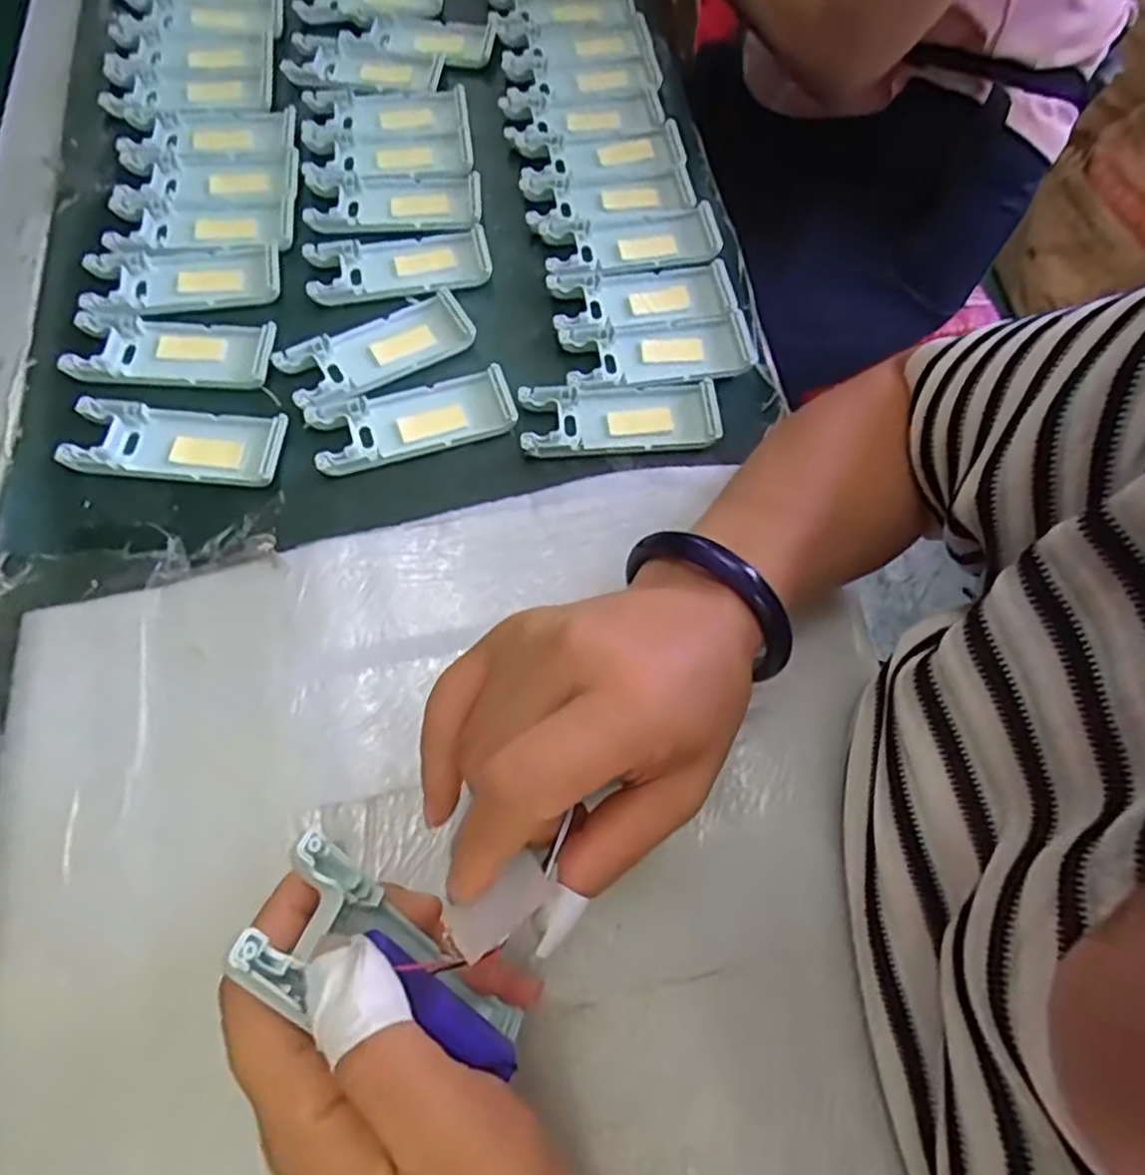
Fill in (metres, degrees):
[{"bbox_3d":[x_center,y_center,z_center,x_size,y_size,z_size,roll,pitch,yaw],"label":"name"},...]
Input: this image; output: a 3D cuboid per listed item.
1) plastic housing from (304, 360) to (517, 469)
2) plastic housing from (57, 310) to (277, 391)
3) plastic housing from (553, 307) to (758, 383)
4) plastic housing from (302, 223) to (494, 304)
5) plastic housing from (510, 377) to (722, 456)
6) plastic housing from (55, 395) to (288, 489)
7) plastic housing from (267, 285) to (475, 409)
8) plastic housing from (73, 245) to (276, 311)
[{"bbox_3d":[-0.084,-0.090,0.383,0.103,0.010,0.042,-16,68,-9],"label":"plastic housing"},{"bbox_3d":[-0.215,-0.129,0.392,0.104,0.011,0.045,2,66,-1],"label":"plastic housing"},{"bbox_3d":[0.048,-0.132,0.406,0.104,0.009,0.043,-7,67,-5],"label":"plastic housing"},{"bbox_3d":[-0.102,-0.192,0.426,0.104,0.010,0.046,-8,67,-6],"label":"plastic housing"},{"bbox_3d":[0.025,-0.092,0.388,0.103,0.011,0.044,-3,66,-4],"label":"plastic housing"},{"bbox_3d":[-0.200,-0.074,0.368,0.102,0.010,0.042,5,66,0],"label":"plastic housing"},{"bbox_3d":[-0.107,-0.132,0.400,0.104,0.009,0.043,-30,71,-14],"label":"plastic housing"},{"bbox_3d":[-0.221,-0.177,0.412,0.103,0.009,0.045,-9,67,-6],"label":"plastic housing"}]

